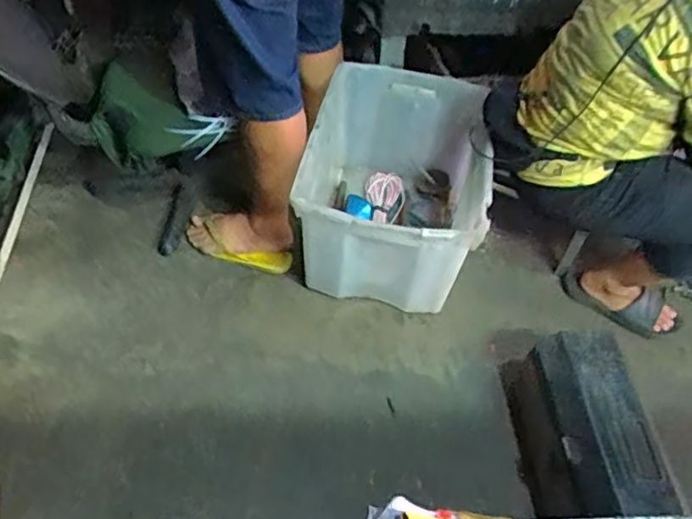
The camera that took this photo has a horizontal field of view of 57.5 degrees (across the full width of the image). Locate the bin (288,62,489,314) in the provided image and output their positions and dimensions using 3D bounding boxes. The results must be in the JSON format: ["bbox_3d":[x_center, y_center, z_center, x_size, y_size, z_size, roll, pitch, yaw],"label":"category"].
[{"bbox_3d":[0.105,-0.145,1.462,0.402,0.327,0.521,10,50,3],"label":"bin"}]

